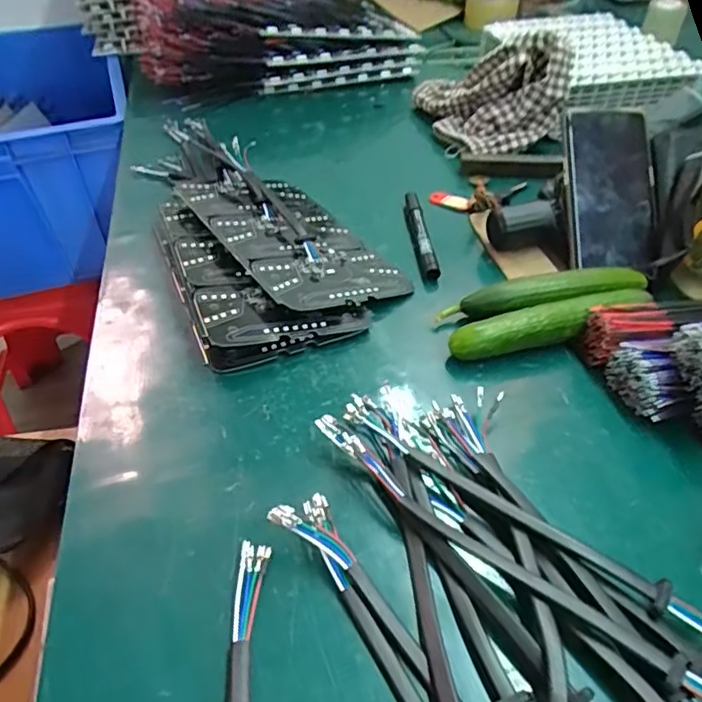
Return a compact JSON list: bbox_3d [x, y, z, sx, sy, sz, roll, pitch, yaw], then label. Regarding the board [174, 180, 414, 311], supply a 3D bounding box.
[{"bbox_3d":[-0.056,-0.106,0.530,0.133,0.009,0.218,-12,44,-34],"label":"board"}]

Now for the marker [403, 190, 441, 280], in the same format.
[{"bbox_3d":[0.066,-0.112,0.549,0.017,0.018,0.122,-4,43,-2],"label":"marker"}]

